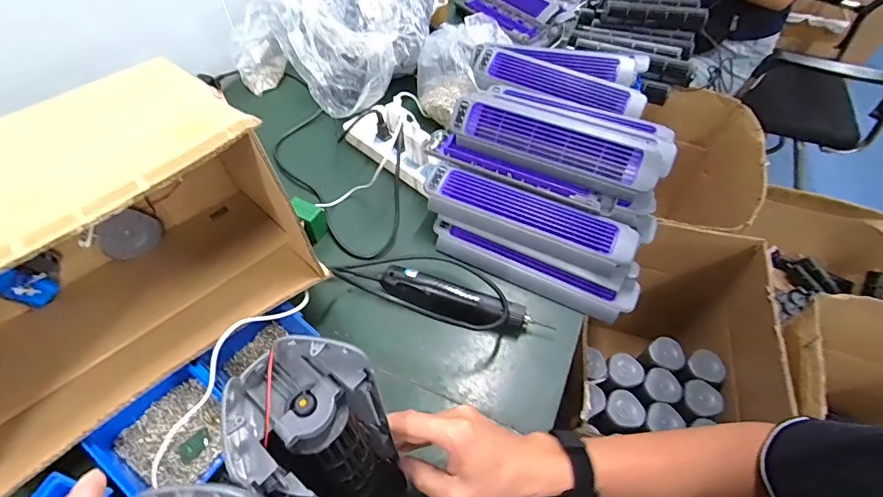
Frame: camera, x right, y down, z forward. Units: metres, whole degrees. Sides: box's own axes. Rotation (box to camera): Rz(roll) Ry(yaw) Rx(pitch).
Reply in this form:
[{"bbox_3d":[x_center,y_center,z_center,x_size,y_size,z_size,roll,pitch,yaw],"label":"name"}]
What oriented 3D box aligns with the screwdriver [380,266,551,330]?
[{"bbox_3d":[0.034,0.078,0.587,0.217,0.046,0.054,17,55,11],"label":"screwdriver"}]

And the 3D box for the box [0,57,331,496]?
[{"bbox_3d":[-0.389,0.018,0.480,0.312,0.272,0.416,38,61,24],"label":"box"}]

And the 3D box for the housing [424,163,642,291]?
[{"bbox_3d":[0.121,-0.038,0.632,0.306,0.051,0.069,22,56,15],"label":"housing"}]

